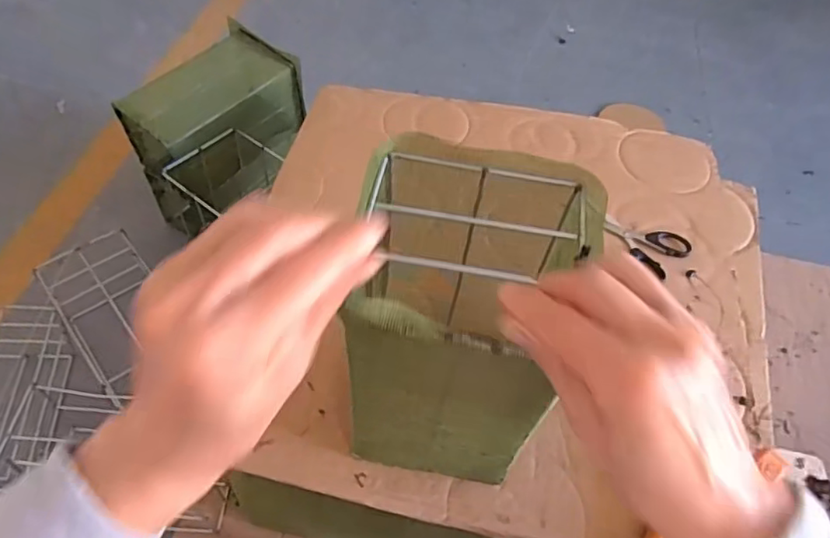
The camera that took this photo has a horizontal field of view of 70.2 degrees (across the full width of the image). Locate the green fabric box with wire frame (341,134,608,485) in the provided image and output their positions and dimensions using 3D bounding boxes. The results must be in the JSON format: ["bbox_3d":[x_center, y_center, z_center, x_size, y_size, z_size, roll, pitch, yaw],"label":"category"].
[{"bbox_3d":[0.035,0.046,0.461,0.150,0.246,0.156,9,53,4],"label":"green fabric box with wire frame"}]

